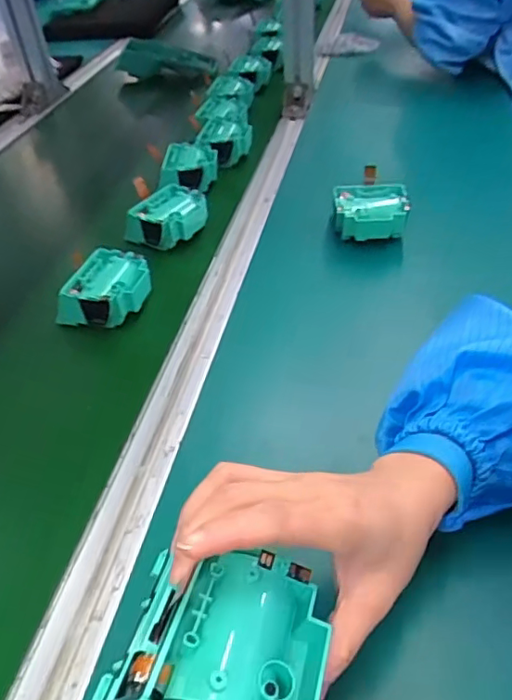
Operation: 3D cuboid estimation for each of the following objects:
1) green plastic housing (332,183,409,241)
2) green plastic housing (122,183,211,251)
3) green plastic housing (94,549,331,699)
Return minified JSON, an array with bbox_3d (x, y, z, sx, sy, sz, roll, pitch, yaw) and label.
[{"bbox_3d":[0.118,-0.143,0.578,0.074,0.034,0.058,-2,43,0],"label":"green plastic housing"},{"bbox_3d":[-0.094,-0.145,0.613,0.065,0.040,0.074,28,50,28],"label":"green plastic housing"},{"bbox_3d":[-0.014,0.121,0.229,0.081,0.038,0.075,9,44,11],"label":"green plastic housing"}]

